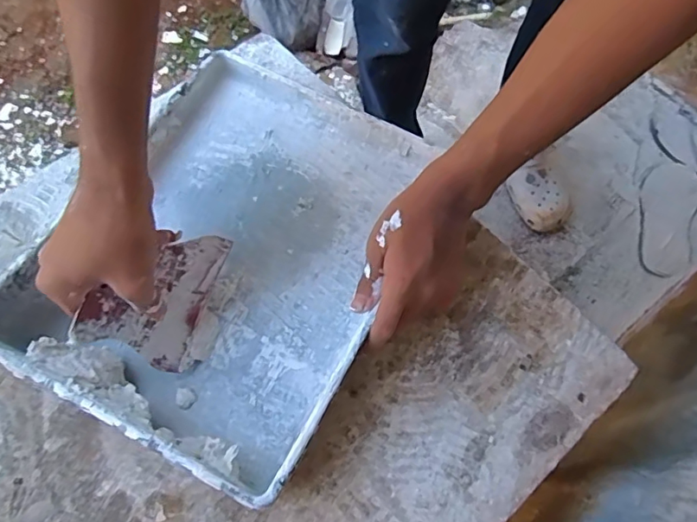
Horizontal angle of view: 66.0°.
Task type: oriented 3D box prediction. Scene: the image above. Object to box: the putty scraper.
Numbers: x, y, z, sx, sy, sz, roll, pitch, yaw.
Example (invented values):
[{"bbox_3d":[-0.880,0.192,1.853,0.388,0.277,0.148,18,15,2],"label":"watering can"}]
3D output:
[{"bbox_3d":[-0.151,0.025,0.431,0.009,0.101,0.115,26,87,39],"label":"putty scraper"}]

